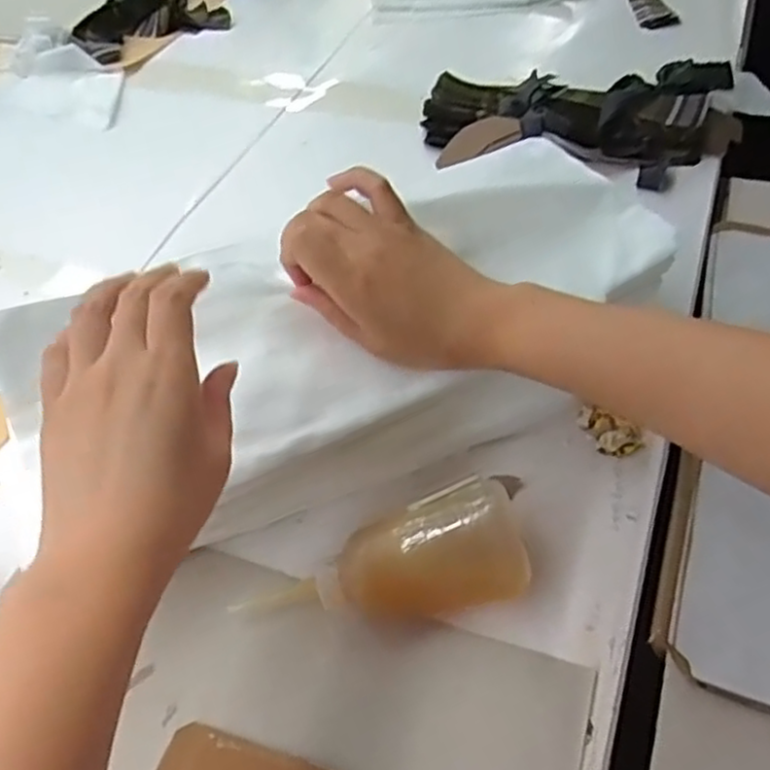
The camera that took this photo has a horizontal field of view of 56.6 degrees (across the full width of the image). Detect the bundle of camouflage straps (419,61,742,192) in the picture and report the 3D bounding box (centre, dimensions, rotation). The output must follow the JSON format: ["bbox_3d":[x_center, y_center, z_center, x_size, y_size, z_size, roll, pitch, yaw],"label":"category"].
[{"bbox_3d":[0.181,-0.252,0.678,0.299,0.055,0.138,5,53,10],"label":"bundle of camouflage straps"}]

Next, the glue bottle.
[{"bbox_3d":[-0.001,0.105,0.409,0.157,0.062,0.061,-13,52,-4],"label":"glue bottle"}]

